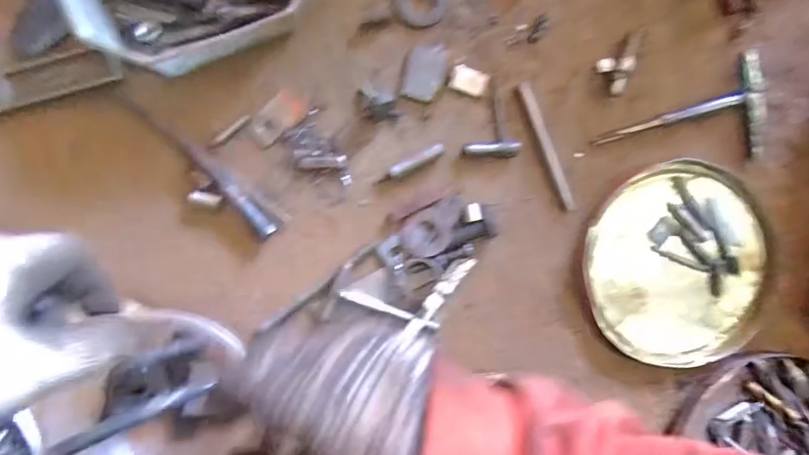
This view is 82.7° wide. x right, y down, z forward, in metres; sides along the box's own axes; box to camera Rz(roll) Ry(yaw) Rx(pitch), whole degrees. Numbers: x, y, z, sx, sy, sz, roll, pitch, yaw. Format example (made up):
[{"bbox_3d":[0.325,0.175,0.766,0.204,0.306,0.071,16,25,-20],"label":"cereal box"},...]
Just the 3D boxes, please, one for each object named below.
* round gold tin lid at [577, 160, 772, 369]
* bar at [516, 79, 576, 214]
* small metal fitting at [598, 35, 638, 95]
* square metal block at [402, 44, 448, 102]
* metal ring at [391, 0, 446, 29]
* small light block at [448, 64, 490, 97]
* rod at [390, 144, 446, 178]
[{"bbox_3d":[0.261,0.036,0.437,0.190,0.018,0.185,0,97,-2],"label":"round gold tin lid"},{"bbox_3d":[0.132,-0.074,0.423,0.012,0.009,0.122,-23,97,1],"label":"bar"},{"bbox_3d":[0.193,-0.141,0.415,0.028,0.015,0.035,-34,97,2],"label":"small metal fitting"},{"bbox_3d":[0.018,-0.136,0.402,0.033,0.004,0.048,11,96,-4],"label":"square metal block"},{"bbox_3d":[0.013,-0.203,0.412,0.047,0.008,0.046,0,97,-2],"label":"metal ring"},{"bbox_3d":[0.059,-0.133,0.416,0.032,0.004,0.022,21,96,-5],"label":"small light block"},{"bbox_3d":[0.012,-0.060,0.411,0.052,0.013,0.012,-29,97,1],"label":"rod"}]

